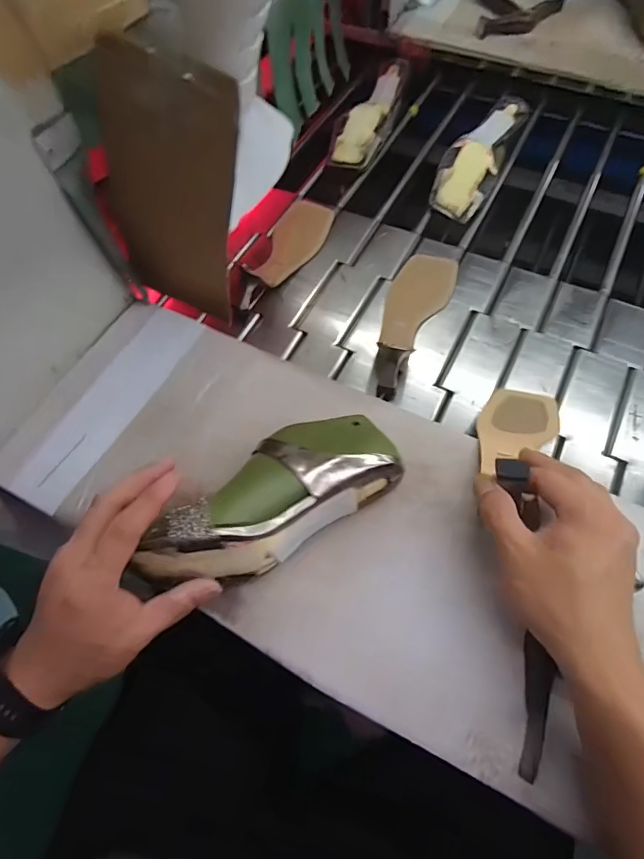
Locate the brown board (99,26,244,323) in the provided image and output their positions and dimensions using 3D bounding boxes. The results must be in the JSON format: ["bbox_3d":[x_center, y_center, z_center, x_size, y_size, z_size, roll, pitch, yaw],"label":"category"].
[{"bbox_3d":[-0.138,-0.207,0.398,0.115,0.207,0.018,16,43,-1],"label":"brown board"}]

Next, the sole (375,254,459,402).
[{"bbox_3d":[0.109,-0.146,0.521,0.072,0.060,0.224,18,67,10],"label":"sole"}]

